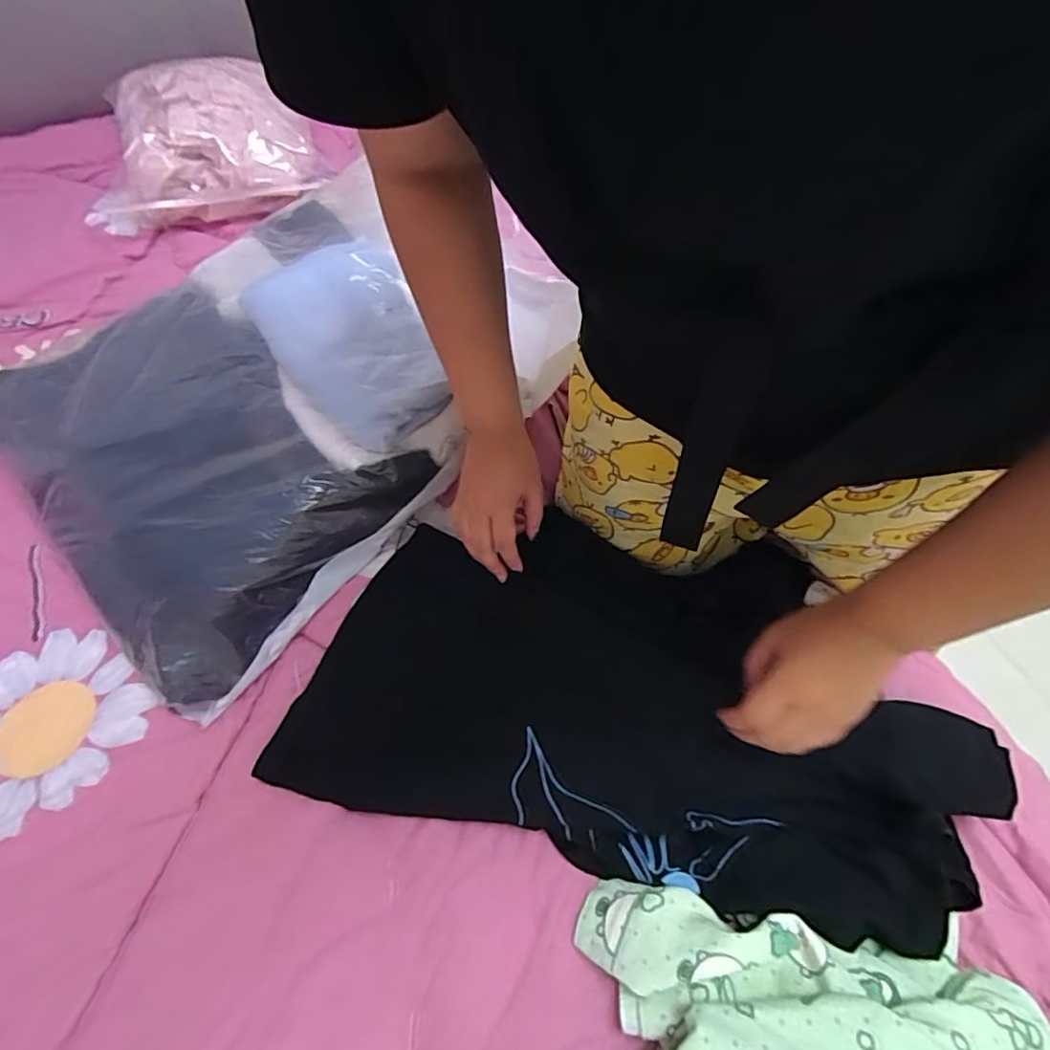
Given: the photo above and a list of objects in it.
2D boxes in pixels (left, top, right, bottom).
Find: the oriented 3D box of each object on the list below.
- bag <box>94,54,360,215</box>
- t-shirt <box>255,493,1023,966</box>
[{"bbox_3d":[-0.472,-0.596,0.856,0.349,0.128,0.302,-6,60,-4],"label":"bag"},{"bbox_3d":[0.096,0.136,0.522,0.570,0.058,0.318,12,59,6],"label":"t-shirt"}]

